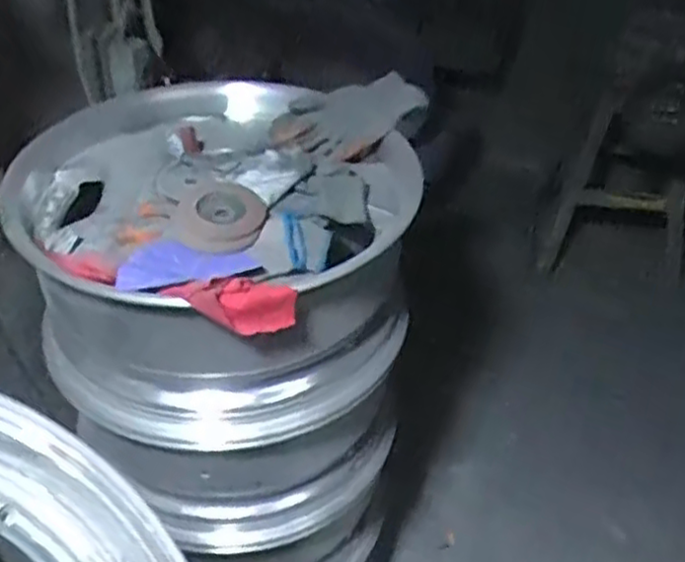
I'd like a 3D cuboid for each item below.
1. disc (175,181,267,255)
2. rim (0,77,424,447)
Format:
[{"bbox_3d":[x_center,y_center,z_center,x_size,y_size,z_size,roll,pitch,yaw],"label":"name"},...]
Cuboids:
[{"bbox_3d":[-0.139,-0.076,0.827,0.098,0.025,0.117,4,41,1],"label":"disc"},{"bbox_3d":[-0.162,-0.042,0.961,0.469,0.258,0.437,1,41,-1],"label":"rim"}]

